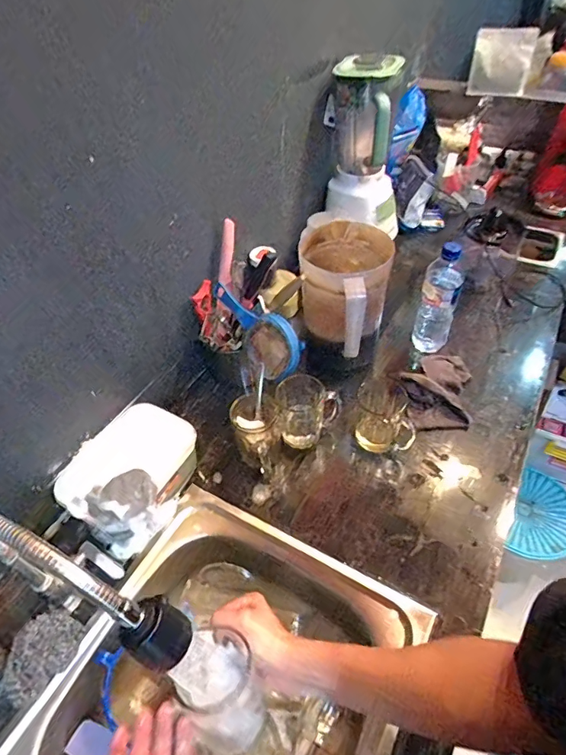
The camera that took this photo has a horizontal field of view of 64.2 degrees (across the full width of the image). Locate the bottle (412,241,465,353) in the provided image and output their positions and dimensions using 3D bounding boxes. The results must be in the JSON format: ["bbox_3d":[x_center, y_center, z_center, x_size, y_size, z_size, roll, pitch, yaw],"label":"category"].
[{"bbox_3d":[0.295,-0.148,0.853,0.066,0.223,0.062,12,50,14],"label":"bottle"}]

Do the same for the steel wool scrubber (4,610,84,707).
[{"bbox_3d":[-0.299,0.342,0.556,0.062,0.050,0.098,12,50,14],"label":"steel wool scrubber"}]

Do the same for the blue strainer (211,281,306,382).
[{"bbox_3d":[-0.053,-0.091,0.766,0.061,0.070,0.220,-29,53,-21],"label":"blue strainer"}]

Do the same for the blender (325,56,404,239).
[{"bbox_3d":[0.183,-0.504,1.029,0.147,0.361,0.139,-2,48,2],"label":"blender"}]

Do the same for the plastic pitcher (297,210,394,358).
[{"bbox_3d":[0.109,-0.157,0.785,0.138,0.131,0.196,6,48,9],"label":"plastic pitcher"}]

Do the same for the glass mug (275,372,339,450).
[{"bbox_3d":[0.043,0.057,0.756,0.098,0.122,0.067,1,48,4],"label":"glass mug"}]

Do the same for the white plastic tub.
[{"bbox_3d":[-0.238,0.147,0.710,0.137,0.090,0.197,22,53,22],"label":"white plastic tub"}]

